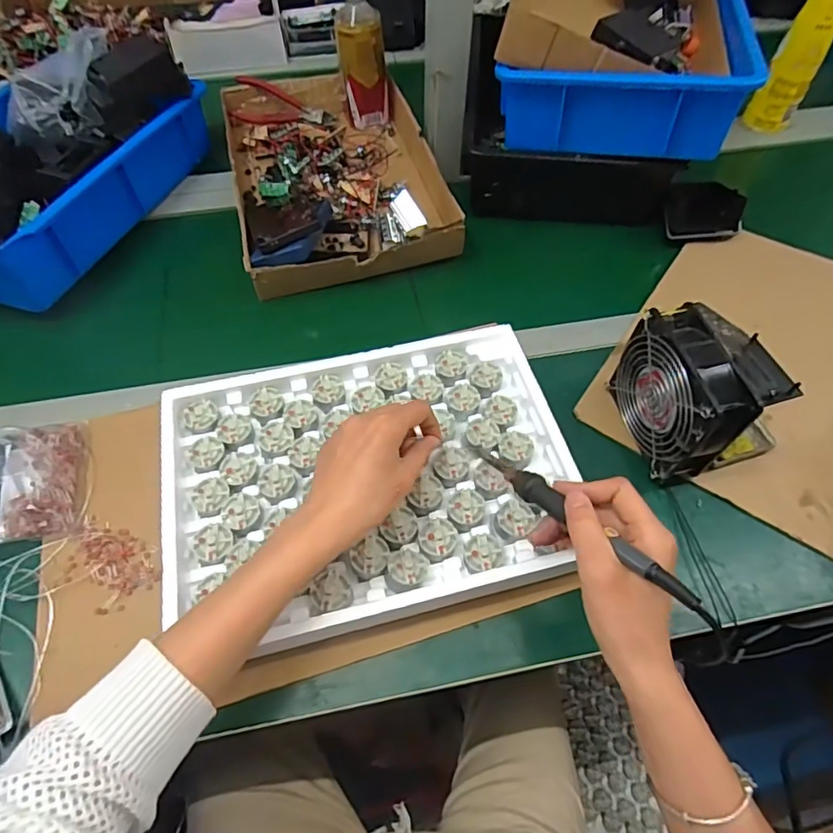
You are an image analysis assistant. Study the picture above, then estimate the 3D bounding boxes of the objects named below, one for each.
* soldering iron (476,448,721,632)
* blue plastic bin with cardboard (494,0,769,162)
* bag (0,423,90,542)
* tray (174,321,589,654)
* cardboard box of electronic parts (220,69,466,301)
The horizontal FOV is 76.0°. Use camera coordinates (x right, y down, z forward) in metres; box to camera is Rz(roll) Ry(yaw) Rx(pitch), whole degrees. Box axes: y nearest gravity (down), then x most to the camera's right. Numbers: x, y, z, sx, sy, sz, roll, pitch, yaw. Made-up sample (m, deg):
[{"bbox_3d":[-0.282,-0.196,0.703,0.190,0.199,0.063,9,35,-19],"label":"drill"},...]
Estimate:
[{"bbox_3d":[0.112,0.074,0.376,0.019,0.023,0.203,-34,43,-19],"label":"soldering iron"},{"bbox_3d":[0.274,-0.496,0.688,0.259,0.109,0.398,13,58,10],"label":"blue plastic bin with cardboard"},{"bbox_3d":[-0.357,0.058,0.482,0.096,0.015,0.118,-1,55,-23],"label":"bag"},{"bbox_3d":[-0.041,0.048,0.472,0.338,0.033,0.250,-13,57,-7],"label":"tray"},{"bbox_3d":[-0.115,-0.345,0.741,0.270,0.061,0.424,-14,57,-8],"label":"cardboard box of electronic parts"}]

